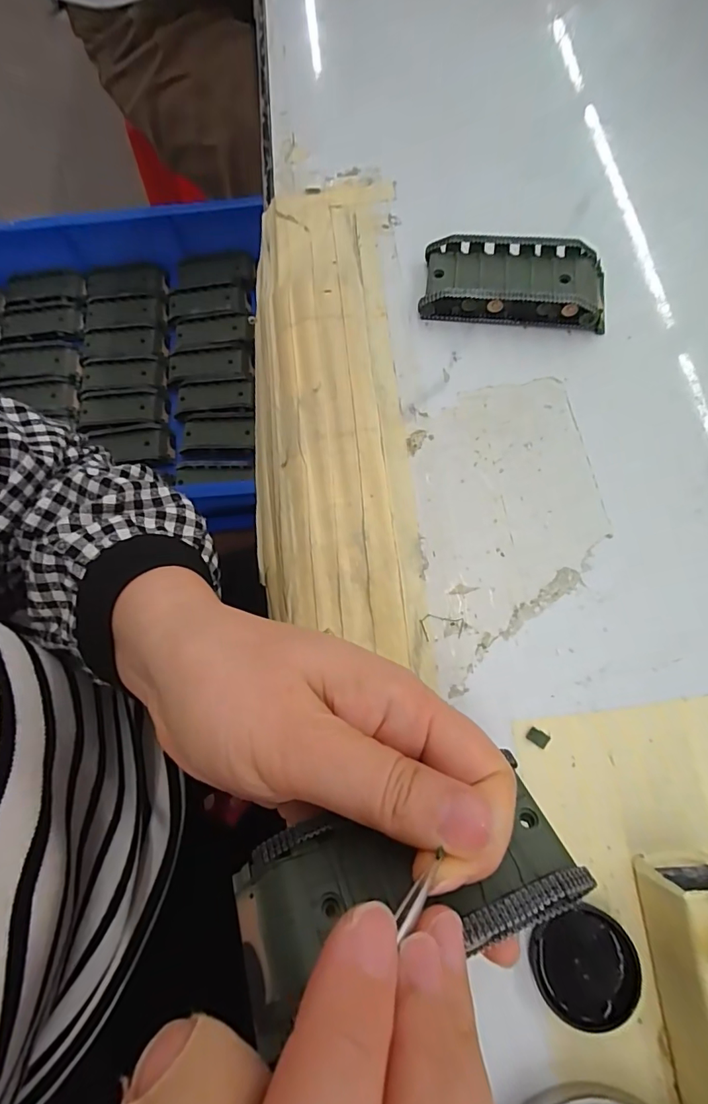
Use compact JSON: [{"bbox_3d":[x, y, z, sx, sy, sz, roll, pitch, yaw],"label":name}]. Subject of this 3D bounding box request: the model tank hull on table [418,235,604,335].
[{"bbox_3d":[0.087,-0.146,0.256,0.095,0.020,0.043,8,73,4],"label":"model tank hull on table"}]

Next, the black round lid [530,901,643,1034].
[{"bbox_3d":[0.082,0.148,0.167,0.035,0.009,0.034,-1,73,2],"label":"black round lid"}]

